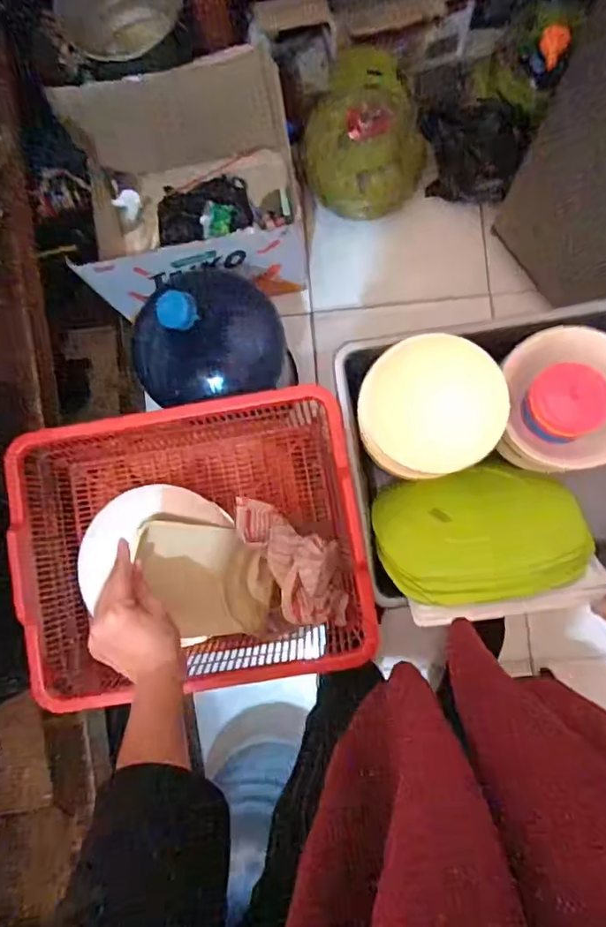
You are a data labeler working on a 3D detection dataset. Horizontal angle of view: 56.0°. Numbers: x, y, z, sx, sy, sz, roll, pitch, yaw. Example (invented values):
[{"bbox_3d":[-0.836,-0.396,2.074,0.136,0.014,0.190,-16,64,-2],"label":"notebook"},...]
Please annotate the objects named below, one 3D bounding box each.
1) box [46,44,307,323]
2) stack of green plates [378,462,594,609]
[{"bbox_3d":[-0.246,-0.604,1.249,0.448,0.276,0.504,-12,84,3],"label":"box"},{"bbox_3d":[0.192,0.071,0.635,0.215,0.028,0.174,-12,46,14],"label":"stack of green plates"}]

